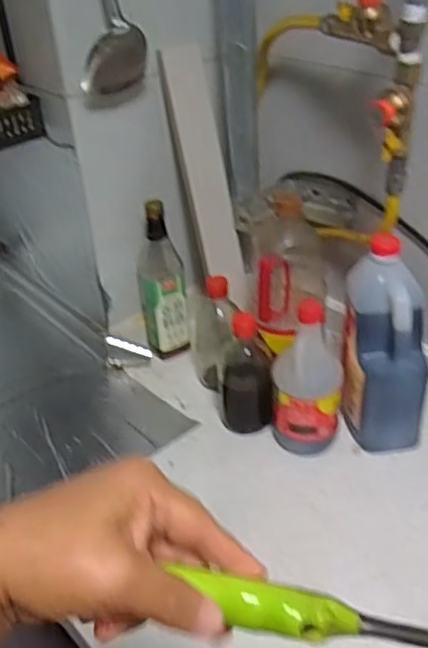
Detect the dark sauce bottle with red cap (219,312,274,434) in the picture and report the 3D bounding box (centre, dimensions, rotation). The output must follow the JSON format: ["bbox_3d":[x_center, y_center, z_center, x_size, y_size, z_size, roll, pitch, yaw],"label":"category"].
[{"bbox_3d":[0.042,0.067,0.877,0.070,0.163,0.082,-5,36,-2],"label":"dark sauce bottle with red cap"}]

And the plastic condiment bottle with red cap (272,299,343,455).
[{"bbox_3d":[0.121,0.074,0.829,0.083,0.209,0.067,5,36,11],"label":"plastic condiment bottle with red cap"}]

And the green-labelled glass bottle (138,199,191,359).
[{"bbox_3d":[-0.078,-0.061,1.001,0.072,0.239,0.060,-7,36,-5],"label":"green-labelled glass bottle"}]

